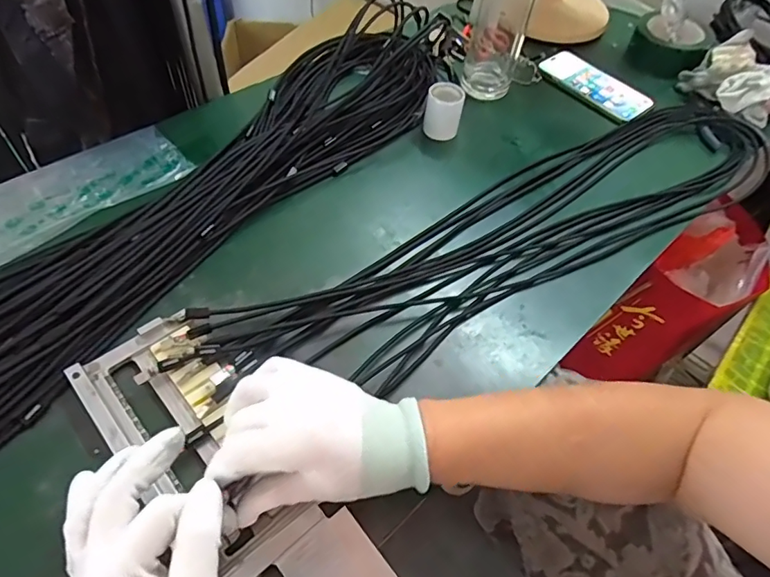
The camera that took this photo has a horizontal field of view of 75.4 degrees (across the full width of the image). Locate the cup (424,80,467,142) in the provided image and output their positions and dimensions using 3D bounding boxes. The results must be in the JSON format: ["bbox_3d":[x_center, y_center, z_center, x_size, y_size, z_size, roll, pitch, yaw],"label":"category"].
[{"bbox_3d":[0.071,-0.214,0.604,0.042,0.051,0.046,3,54,-3],"label":"cup"}]

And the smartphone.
[{"bbox_3d":[0.281,-0.284,0.685,0.078,0.010,0.160,-34,63,-26],"label":"smartphone"}]

